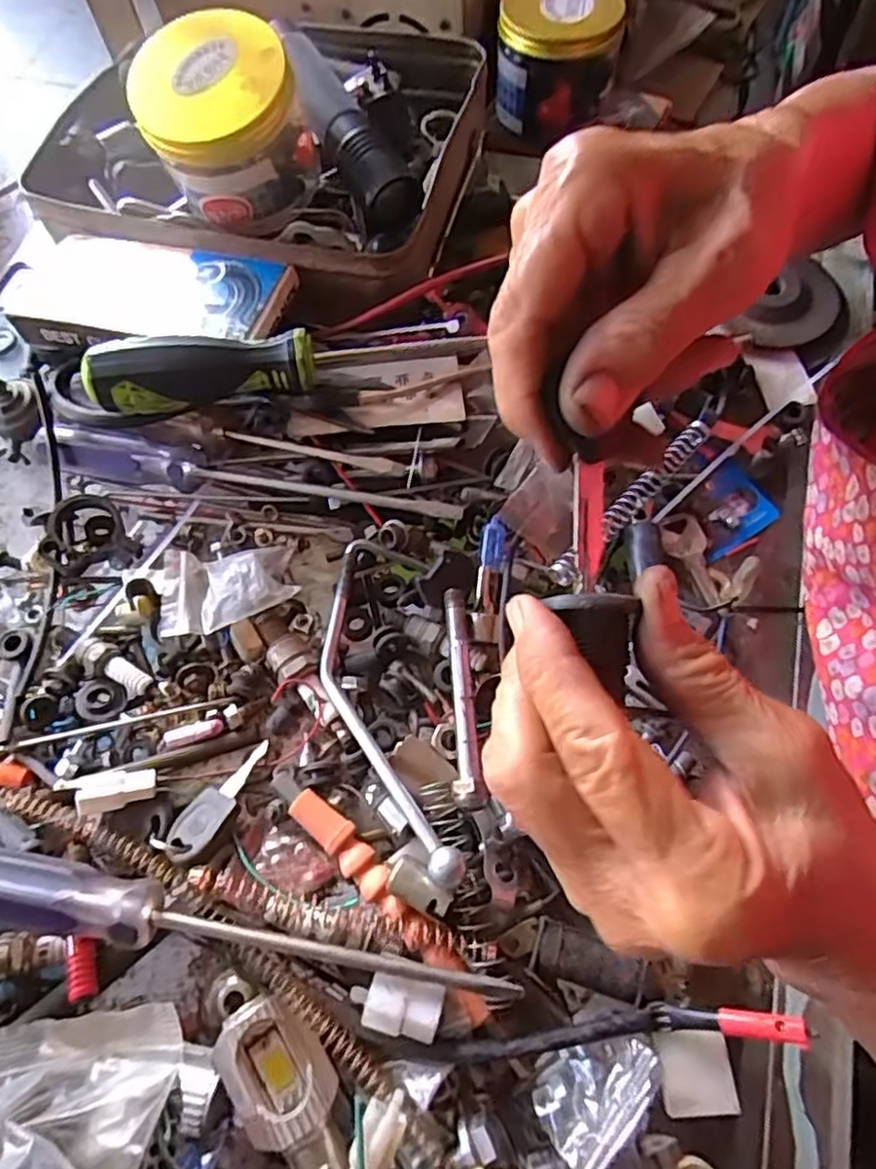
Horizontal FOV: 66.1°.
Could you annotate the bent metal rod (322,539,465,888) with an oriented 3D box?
[{"bbox_3d":[-0.026,0.048,0.301,0.053,0.030,0.162,-7,67,-1],"label":"bent metal rod"}]

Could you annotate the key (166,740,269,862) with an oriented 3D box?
[{"bbox_3d":[-0.096,0.093,0.295,0.022,0.011,0.058,28,53,13],"label":"key"}]

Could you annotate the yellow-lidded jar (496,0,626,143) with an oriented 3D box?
[{"bbox_3d":[0.081,-0.364,0.465,0.078,0.060,0.083,-1,67,1],"label":"yellow-lidded jar"}]

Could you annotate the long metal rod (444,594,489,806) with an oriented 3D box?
[{"bbox_3d":[0.010,0.046,0.296,0.013,0.014,0.099,-5,66,-1],"label":"long metal rod"}]

